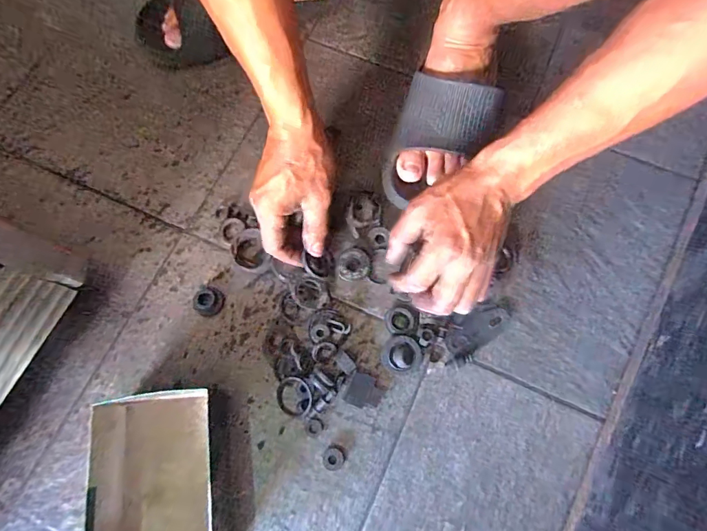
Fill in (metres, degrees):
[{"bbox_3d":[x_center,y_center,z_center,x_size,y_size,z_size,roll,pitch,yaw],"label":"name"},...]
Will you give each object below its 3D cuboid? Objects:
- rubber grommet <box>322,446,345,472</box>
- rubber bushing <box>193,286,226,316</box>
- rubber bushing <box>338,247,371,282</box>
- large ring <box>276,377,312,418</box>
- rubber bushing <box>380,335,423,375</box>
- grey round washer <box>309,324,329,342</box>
[{"bbox_3d":[-0.018,0.179,0.391,0.020,0.004,0.020,16,73,5],"label":"rubber grommet"},{"bbox_3d":[-0.154,0.036,0.440,0.032,0.017,0.030,0,73,0],"label":"rubber bushing"},{"bbox_3d":[0.001,0.001,0.443,0.032,0.015,0.036,31,75,10],"label":"rubber bushing"},{"bbox_3d":[-0.057,0.125,0.403,0.038,0.007,0.038,-1,88,18],"label":"large ring"},{"bbox_3d":[0.048,0.089,0.420,0.039,0.014,0.036,22,74,7],"label":"rubber bushing"},{"bbox_3d":[-0.035,0.069,0.428,0.019,0.009,0.018,16,73,5],"label":"grey round washer"}]

